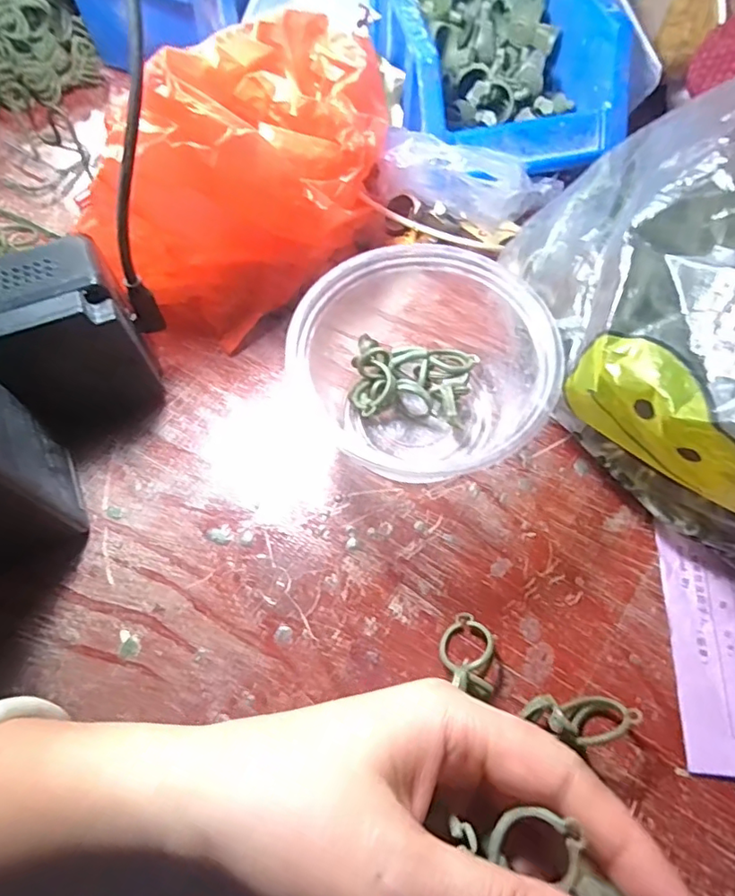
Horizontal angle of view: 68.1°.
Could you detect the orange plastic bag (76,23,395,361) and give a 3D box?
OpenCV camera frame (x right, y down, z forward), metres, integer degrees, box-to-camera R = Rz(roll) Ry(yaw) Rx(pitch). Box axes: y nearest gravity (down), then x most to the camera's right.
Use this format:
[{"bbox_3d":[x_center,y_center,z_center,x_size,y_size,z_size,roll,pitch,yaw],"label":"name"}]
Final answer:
[{"bbox_3d":[-0.051,-0.140,0.280,0.086,0.122,0.163,25,68,12],"label":"orange plastic bag"}]

